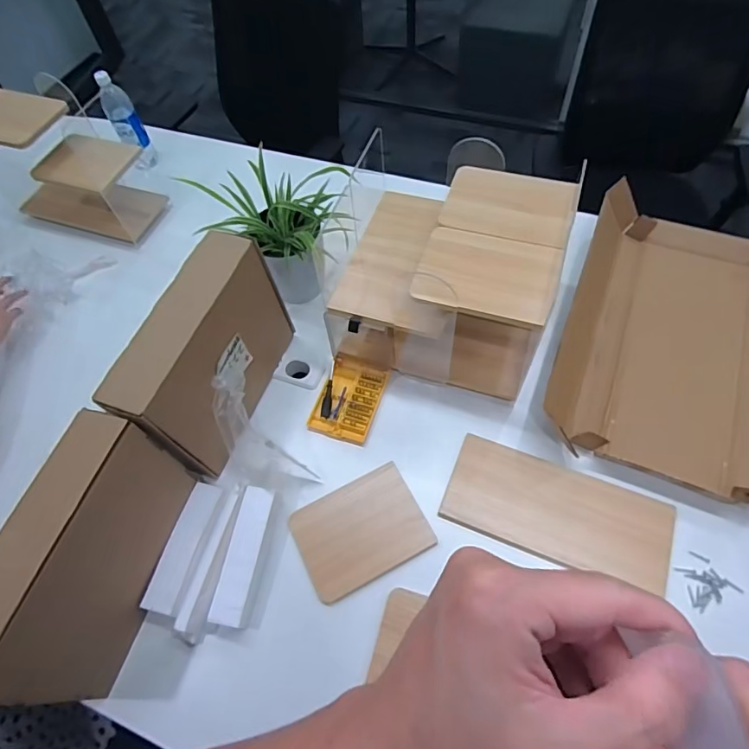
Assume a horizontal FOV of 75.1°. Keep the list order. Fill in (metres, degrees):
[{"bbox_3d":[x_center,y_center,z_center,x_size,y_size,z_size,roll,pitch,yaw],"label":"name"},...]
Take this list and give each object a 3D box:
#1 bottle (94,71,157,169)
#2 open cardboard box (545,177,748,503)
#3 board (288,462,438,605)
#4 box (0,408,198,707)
[{"bbox_3d":[-0.612,-0.618,1.213,0.069,0.232,0.065,-28,62,-12],"label":"bottle"},{"bbox_3d":[0.577,-0.073,0.910,0.412,0.147,0.573,19,63,14],"label":"open cardboard box"},{"bbox_3d":[-0.023,0.253,0.798,0.202,0.007,0.156,-26,61,-11],"label":"board"},{"bbox_3d":[-0.381,0.244,0.647,0.078,0.250,0.320,14,62,12],"label":"box"}]

